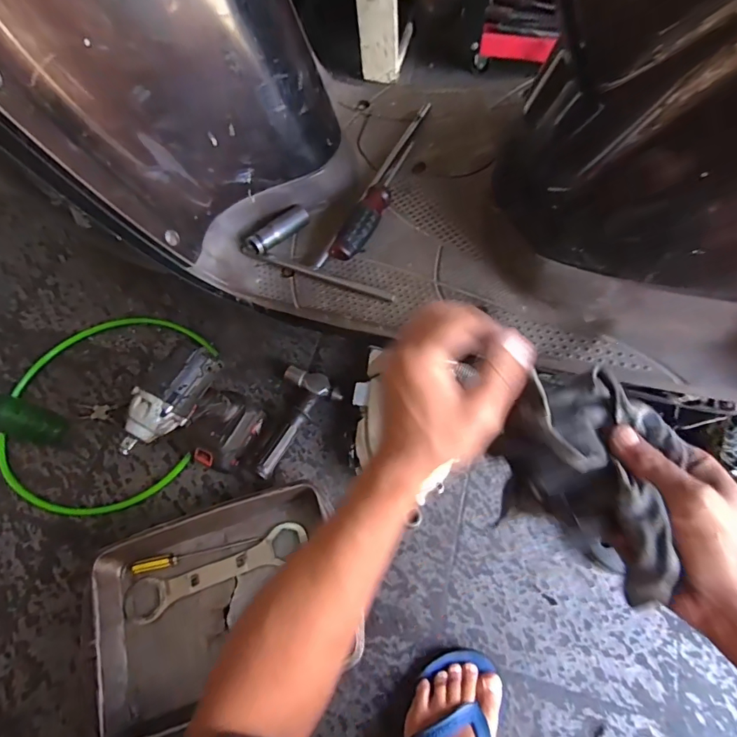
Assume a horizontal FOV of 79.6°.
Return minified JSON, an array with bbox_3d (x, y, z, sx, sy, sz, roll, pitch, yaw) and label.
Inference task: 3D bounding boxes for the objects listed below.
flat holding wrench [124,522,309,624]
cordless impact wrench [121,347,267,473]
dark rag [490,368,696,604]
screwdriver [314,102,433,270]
[{"bbox_3d":[-0.219,0.295,0.646,0.270,0.013,0.055,-20,67,-6],"label":"flat holding wrench"},{"bbox_3d":[-0.222,0.079,0.611,0.066,0.245,0.141,26,70,14],"label":"cordless impact wrench"},{"bbox_3d":[0.146,0.068,0.299,0.101,0.040,0.136,12,68,8],"label":"dark rag"},{"bbox_3d":[0.019,-0.224,0.529,0.041,0.024,0.263,23,70,12],"label":"screwdriver"}]

